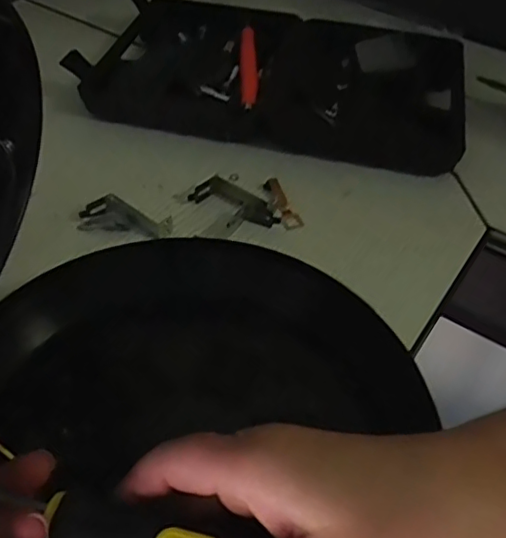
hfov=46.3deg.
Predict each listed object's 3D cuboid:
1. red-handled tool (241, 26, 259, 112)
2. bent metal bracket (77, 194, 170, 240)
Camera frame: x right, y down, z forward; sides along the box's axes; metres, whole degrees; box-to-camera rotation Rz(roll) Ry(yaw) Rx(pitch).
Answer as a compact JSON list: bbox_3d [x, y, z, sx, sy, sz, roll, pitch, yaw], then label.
[{"bbox_3d":[-0.003,-0.194,0.572,0.015,0.015,0.145,1,47,-2],"label":"red-handled tool"},{"bbox_3d":[-0.094,-0.037,0.437,0.066,0.010,0.028,15,48,10],"label":"bent metal bracket"}]

